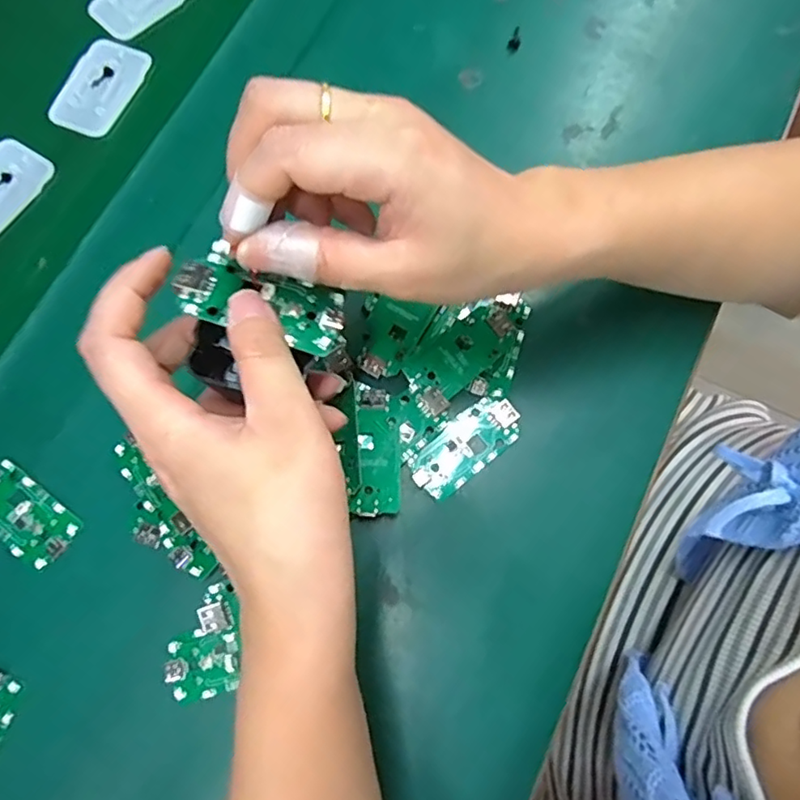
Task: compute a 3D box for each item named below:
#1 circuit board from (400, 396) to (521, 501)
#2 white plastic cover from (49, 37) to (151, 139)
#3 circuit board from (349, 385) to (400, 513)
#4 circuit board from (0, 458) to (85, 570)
[{"bbox_3d":[0.034,0.023,0.308,0.063,0.005,0.031,-38,79,-9],"label":"circuit board"},{"bbox_3d":[-0.194,-0.204,0.377,0.043,0.004,0.070,20,76,5],"label":"white plastic cover"},{"bbox_3d":[-0.012,0.025,0.297,0.021,0.005,0.066,2,72,-4],"label":"circuit board"},{"bbox_3d":[-0.196,0.057,0.301,0.064,0.004,0.031,39,79,9],"label":"circuit board"}]

